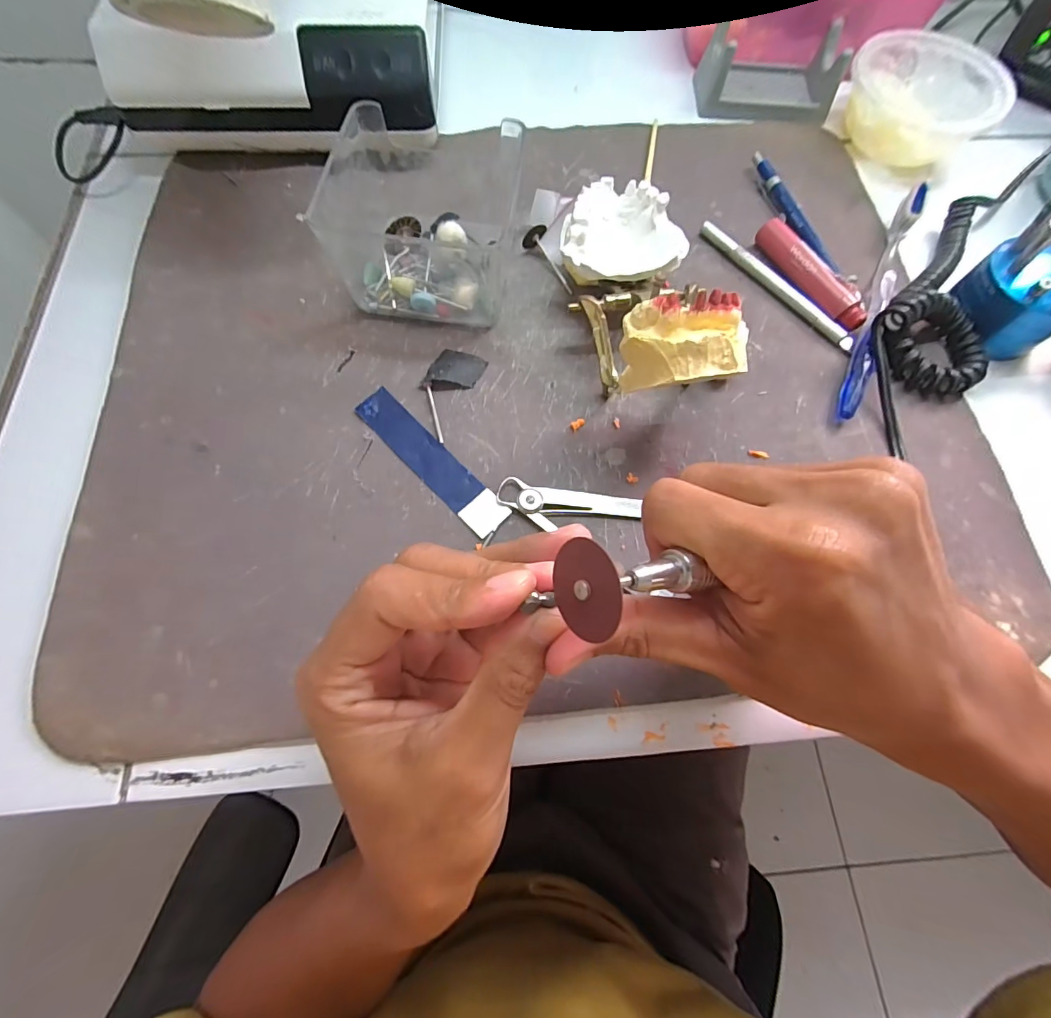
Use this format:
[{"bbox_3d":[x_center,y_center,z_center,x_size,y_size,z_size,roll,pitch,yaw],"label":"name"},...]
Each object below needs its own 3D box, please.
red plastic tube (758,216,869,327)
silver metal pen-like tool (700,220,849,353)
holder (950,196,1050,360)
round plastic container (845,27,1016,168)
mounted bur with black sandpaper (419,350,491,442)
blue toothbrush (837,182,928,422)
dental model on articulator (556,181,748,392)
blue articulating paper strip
[{"bbox_3d":[0.174,-0.144,0.288,0.013,0.017,0.089,-28,73,-11],"label":"red plastic tube"},{"bbox_3d":[0.156,-0.141,0.292,0.010,0.009,0.120,-39,76,-14],"label":"silver metal pen-like tool"},{"bbox_3d":[0.289,-0.130,0.260,0.058,0.063,0.058,-33,74,-12],"label":"holder"},{"bbox_3d":[0.282,-0.295,0.337,0.099,0.039,0.119,29,72,9],"label":"round plastic container"},{"bbox_3d":[-0.045,-0.067,0.259,0.027,0.007,0.055,24,71,7],"label":"mounted bur with black sandpaper"},{"bbox_3d":[0.215,-0.129,0.282,0.012,0.021,0.180,26,72,8],"label":"blue toothbrush"},{"bbox_3d":[0.056,-0.117,0.243,0.071,0.078,0.156,1,70,-1],"label":"dental model on articulator"},{"bbox_3d":[-0.050,-0.026,0.246,0.101,0.004,0.021,43,75,13],"label":"blue articulating paper strip"}]

